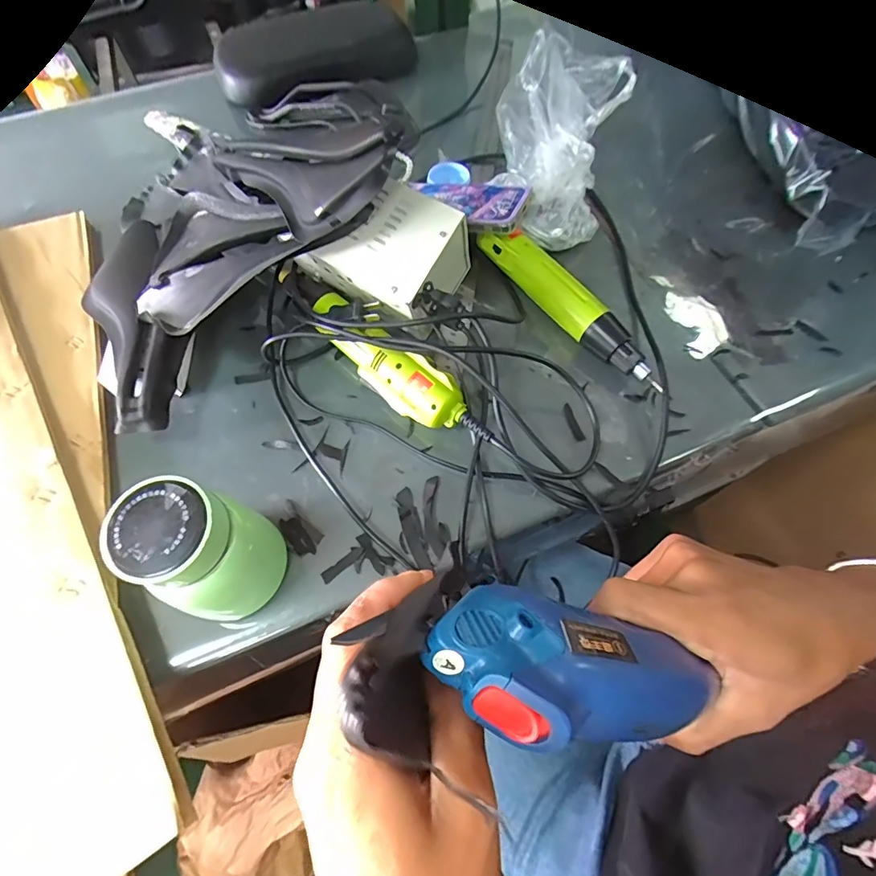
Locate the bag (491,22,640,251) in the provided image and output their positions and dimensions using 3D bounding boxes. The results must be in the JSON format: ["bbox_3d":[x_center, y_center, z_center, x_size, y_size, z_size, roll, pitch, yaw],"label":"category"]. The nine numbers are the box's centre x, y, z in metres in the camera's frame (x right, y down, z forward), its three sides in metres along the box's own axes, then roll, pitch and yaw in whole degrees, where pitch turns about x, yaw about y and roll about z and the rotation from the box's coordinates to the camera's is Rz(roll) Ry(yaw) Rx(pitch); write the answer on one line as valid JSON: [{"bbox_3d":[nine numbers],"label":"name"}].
[{"bbox_3d":[0.127,-0.315,0.494,0.123,0.079,0.225,4,81,-1],"label":"bag"}]

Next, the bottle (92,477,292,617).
[{"bbox_3d":[-0.155,0.078,0.323,0.070,0.119,0.078,31,68,15],"label":"bottle"}]

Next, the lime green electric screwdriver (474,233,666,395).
[{"bbox_3d":[0.125,-0.129,0.458,0.030,0.040,0.218,-37,73,-17],"label":"lime green electric screwdriver"}]

